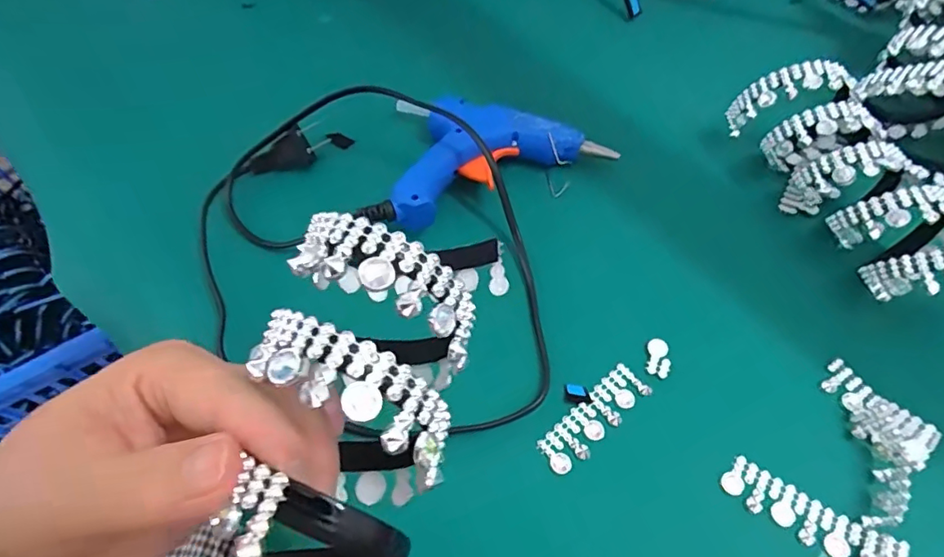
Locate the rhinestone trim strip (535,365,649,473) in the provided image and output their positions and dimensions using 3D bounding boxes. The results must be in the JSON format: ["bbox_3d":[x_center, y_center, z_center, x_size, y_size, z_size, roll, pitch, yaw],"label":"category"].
[{"bbox_3d":[0.061,0.070,0.272,0.064,0.004,0.021,-39,66,-19],"label":"rhinestone trim strip"}]

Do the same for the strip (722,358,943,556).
[{"bbox_3d":[0.174,0.079,0.256,0.075,0.019,0.091,27,64,17],"label":"strip"}]

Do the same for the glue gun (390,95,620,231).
[{"bbox_3d":[0.004,-0.089,0.351,0.145,0.039,0.101,-26,62,-13],"label":"glue gun"}]

